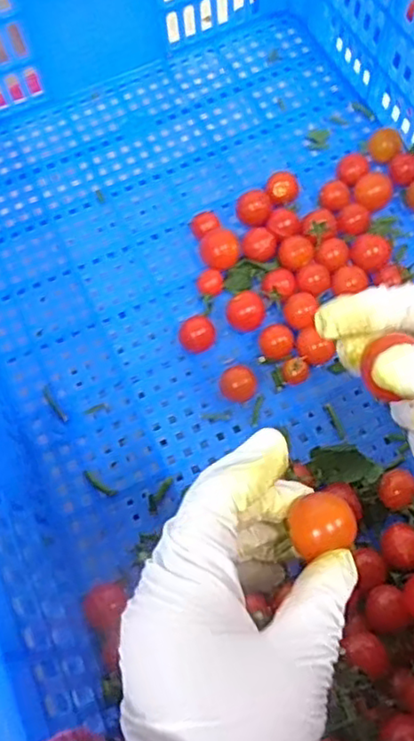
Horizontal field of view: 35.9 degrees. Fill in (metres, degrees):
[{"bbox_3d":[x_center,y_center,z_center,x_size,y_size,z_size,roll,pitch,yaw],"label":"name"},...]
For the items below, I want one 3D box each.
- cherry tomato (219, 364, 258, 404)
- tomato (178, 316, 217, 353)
[{"bbox_3d":[0.022,0.012,0.445,0.024,0.023,0.023,0,66,1],"label":"cherry tomato"},{"bbox_3d":[-0.007,-0.023,0.463,0.025,0.024,0.024,0,66,1],"label":"tomato"}]

